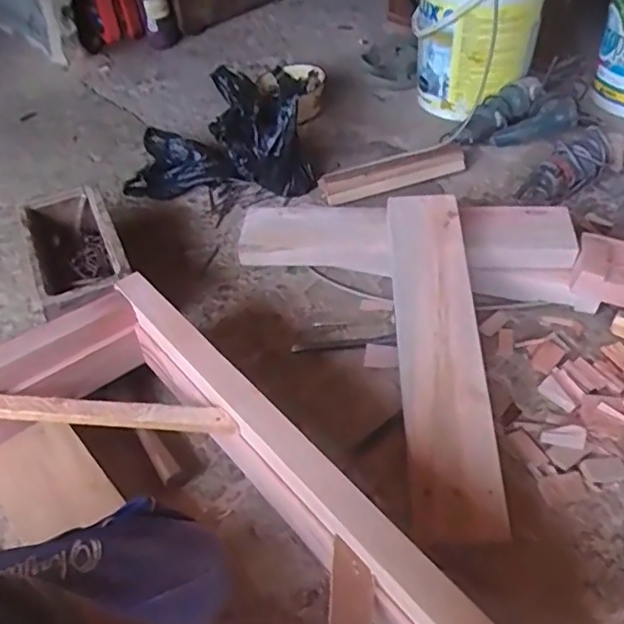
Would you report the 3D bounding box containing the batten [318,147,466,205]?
[{"bbox_3d":[0.178,-0.294,1.323,0.327,0.057,0.043,-18,46,-11],"label":"batten"}]

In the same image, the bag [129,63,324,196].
[{"bbox_3d":[-0.200,-0.378,1.344,0.402,0.202,0.230,0,45,7],"label":"bag"}]

